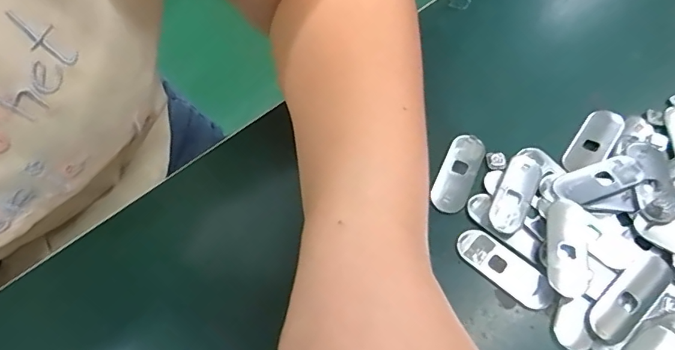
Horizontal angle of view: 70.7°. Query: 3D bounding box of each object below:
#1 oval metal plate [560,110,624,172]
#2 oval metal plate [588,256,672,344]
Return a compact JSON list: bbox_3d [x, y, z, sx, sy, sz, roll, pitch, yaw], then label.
[{"bbox_3d":[0.144,-0.019,0.267,0.020,0.004,0.047,24,66,33],"label":"oval metal plate"},{"bbox_3d":[0.138,0.057,0.223,0.049,0.005,0.018,-38,69,-18],"label":"oval metal plate"}]

